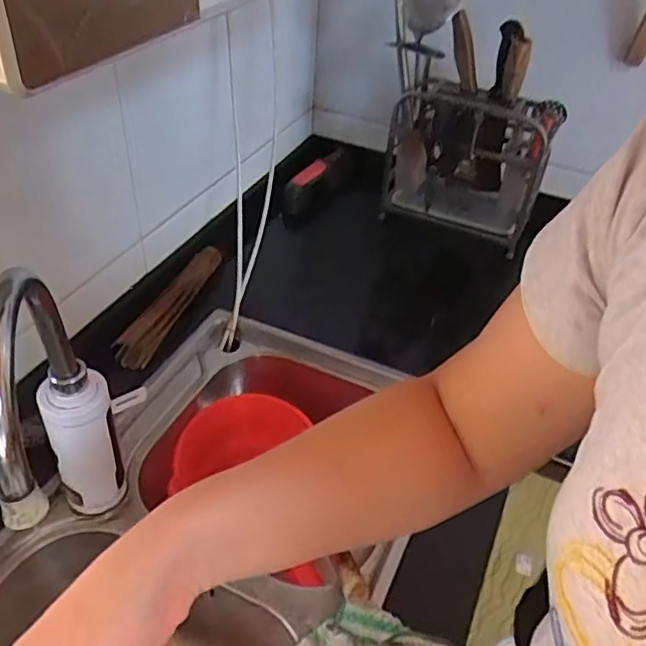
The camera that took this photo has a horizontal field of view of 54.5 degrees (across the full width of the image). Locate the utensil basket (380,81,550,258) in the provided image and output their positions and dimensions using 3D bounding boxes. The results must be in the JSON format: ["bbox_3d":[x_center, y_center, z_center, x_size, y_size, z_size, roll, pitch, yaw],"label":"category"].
[{"bbox_3d":[0.239,-0.268,1.070,0.261,0.231,0.101,8,41,4],"label":"utensil basket"}]

